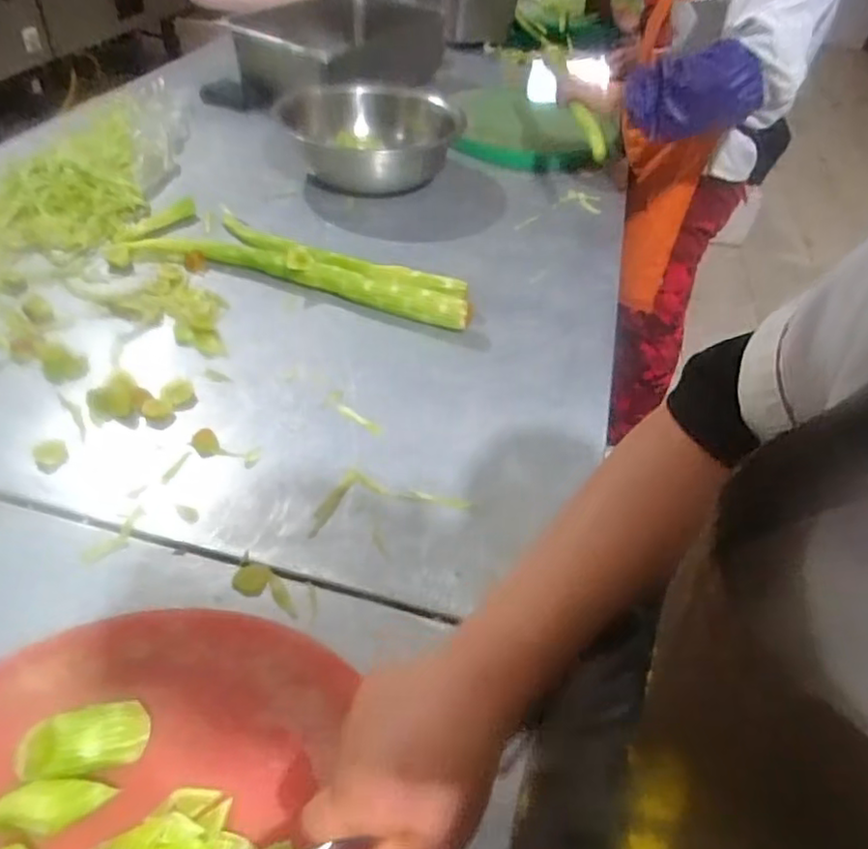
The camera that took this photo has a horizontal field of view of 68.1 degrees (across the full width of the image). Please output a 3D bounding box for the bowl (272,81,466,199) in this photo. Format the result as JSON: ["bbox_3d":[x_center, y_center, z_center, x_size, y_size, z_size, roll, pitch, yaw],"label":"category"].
[{"bbox_3d":[-0.115,-0.537,1.213,0.351,0.115,0.340,4,44,-4],"label":"bowl"}]

